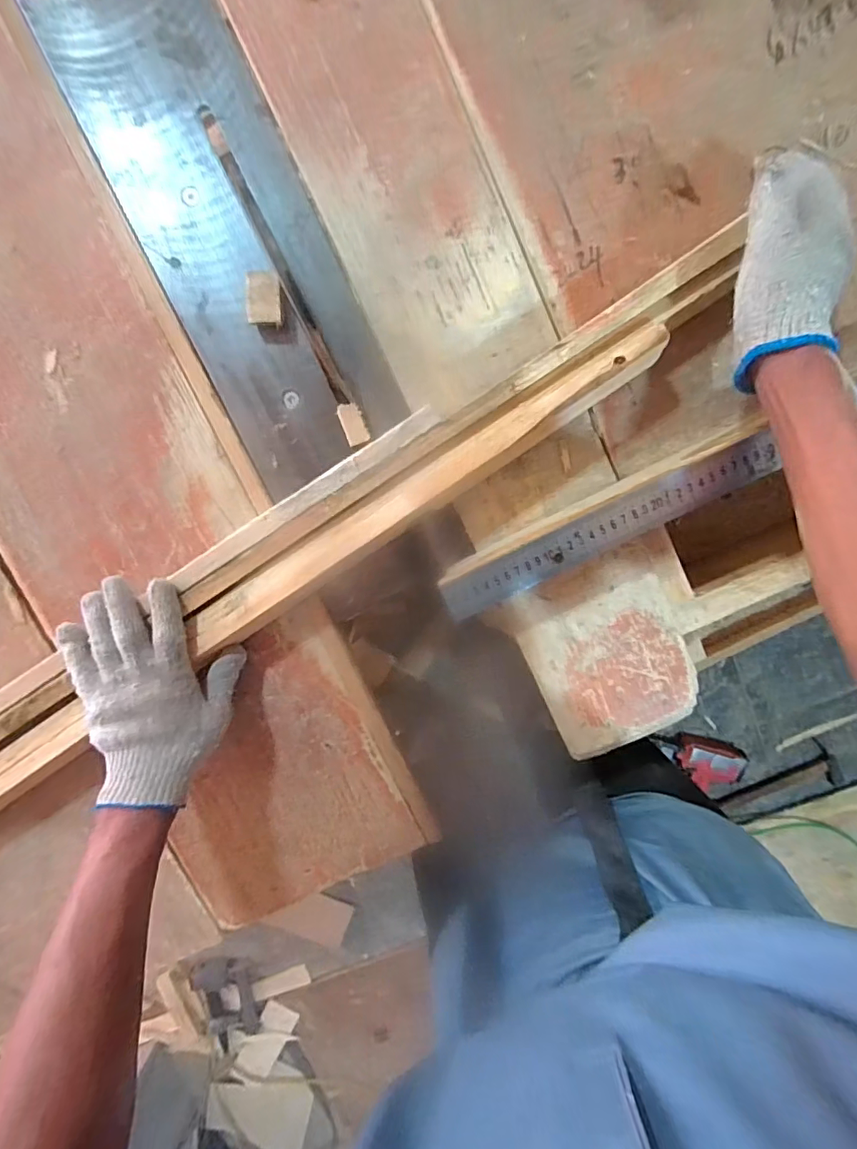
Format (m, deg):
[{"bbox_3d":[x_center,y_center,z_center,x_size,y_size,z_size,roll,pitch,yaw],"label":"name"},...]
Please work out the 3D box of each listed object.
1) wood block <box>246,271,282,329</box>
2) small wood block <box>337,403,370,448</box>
[{"bbox_3d":[-0.143,-0.240,0.436,0.029,0.025,0.041,5,98,0],"label":"wood block"},{"bbox_3d":[-0.069,-0.138,0.454,0.021,0.004,0.038,-21,97,3],"label":"small wood block"}]

